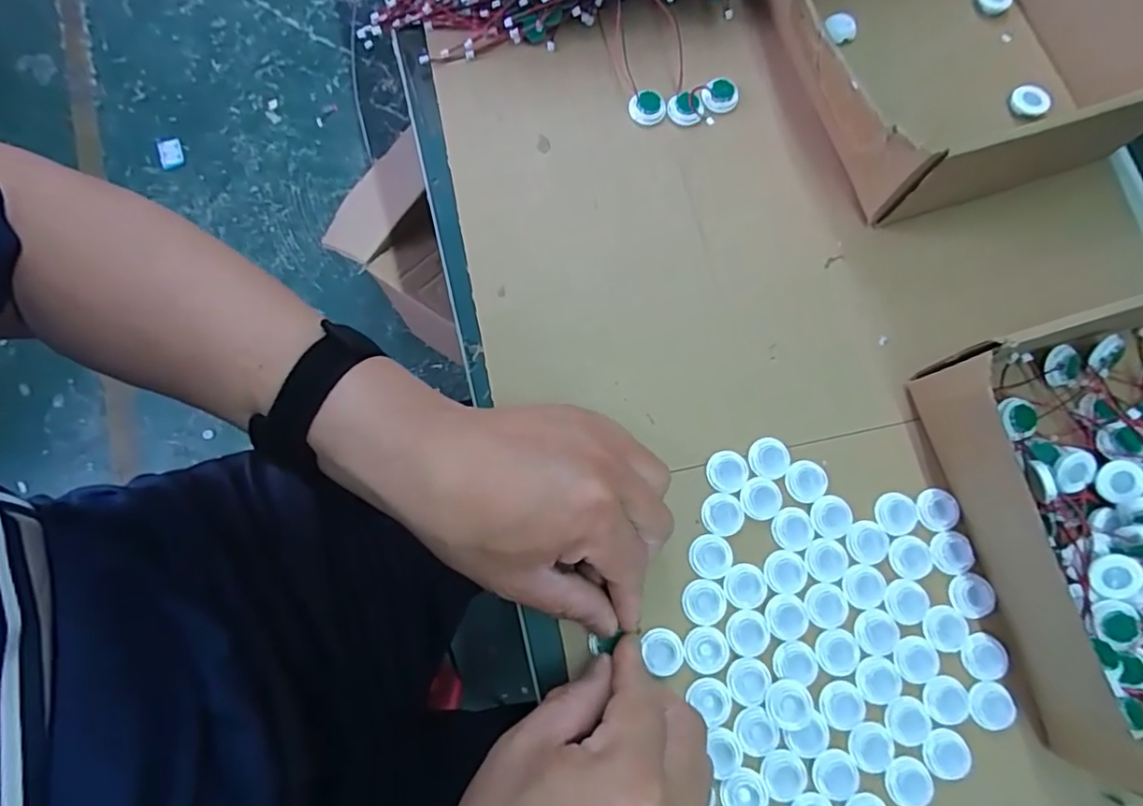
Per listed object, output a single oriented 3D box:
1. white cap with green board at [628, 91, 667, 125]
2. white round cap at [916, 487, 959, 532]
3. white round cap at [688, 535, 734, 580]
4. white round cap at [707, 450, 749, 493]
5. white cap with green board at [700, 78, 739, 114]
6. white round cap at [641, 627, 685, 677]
[{"bbox_3d":[0.048,-0.187,0.369,0.021,0.005,0.023,40,80,7],"label":"white cap with green board"},{"bbox_3d":[0.199,0.059,0.321,0.022,0.004,0.022,0,77,-1],"label":"white round cap"},{"bbox_3d":[0.074,0.082,0.311,0.022,0.004,0.022,0,77,-1],"label":"white round cap"},{"bbox_3d":[0.086,0.037,0.321,0.022,0.004,0.022,-14,78,-4],"label":"white round cap"},{"bbox_3d":[0.095,-0.195,0.372,0.027,0.004,0.020,-27,101,-6],"label":"white cap with green board"},{"bbox_3d":[0.047,0.128,0.300,0.021,0.004,0.022,0,77,-1],"label":"white round cap"}]

